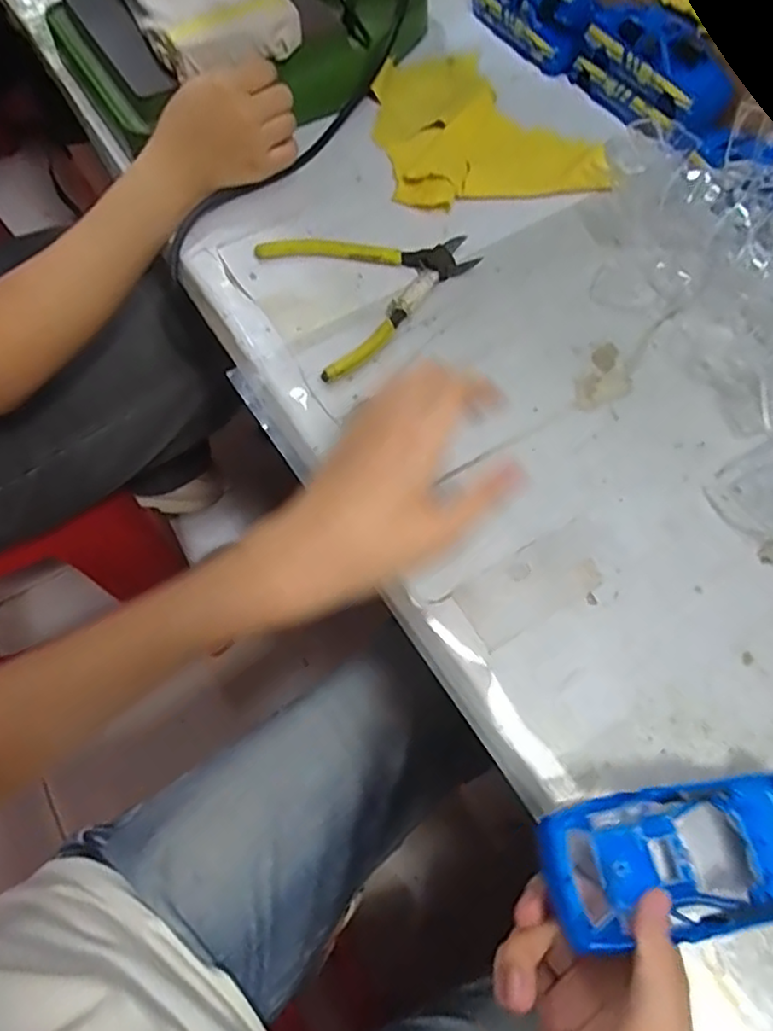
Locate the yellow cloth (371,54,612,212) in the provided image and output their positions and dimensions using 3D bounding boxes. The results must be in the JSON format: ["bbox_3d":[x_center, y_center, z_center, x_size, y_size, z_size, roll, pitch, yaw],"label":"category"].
[{"bbox_3d":[0.076,-0.319,0.522,0.162,0.009,0.187,-6,63,-3],"label":"yellow cloth"}]

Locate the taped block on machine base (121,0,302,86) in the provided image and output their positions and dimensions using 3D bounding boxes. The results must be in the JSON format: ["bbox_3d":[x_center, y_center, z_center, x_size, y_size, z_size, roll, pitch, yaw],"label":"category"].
[{"bbox_3d":[-0.149,-0.403,0.500,0.102,0.034,0.164,-28,66,-14],"label":"taped block on machine base"}]

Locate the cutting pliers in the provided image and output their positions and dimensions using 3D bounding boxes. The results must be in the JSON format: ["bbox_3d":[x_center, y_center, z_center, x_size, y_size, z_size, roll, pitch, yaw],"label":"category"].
[{"bbox_3d":[-0.002,-0.160,0.442,0.135,0.011,0.127,-22,65,-10],"label":"cutting pliers"}]

